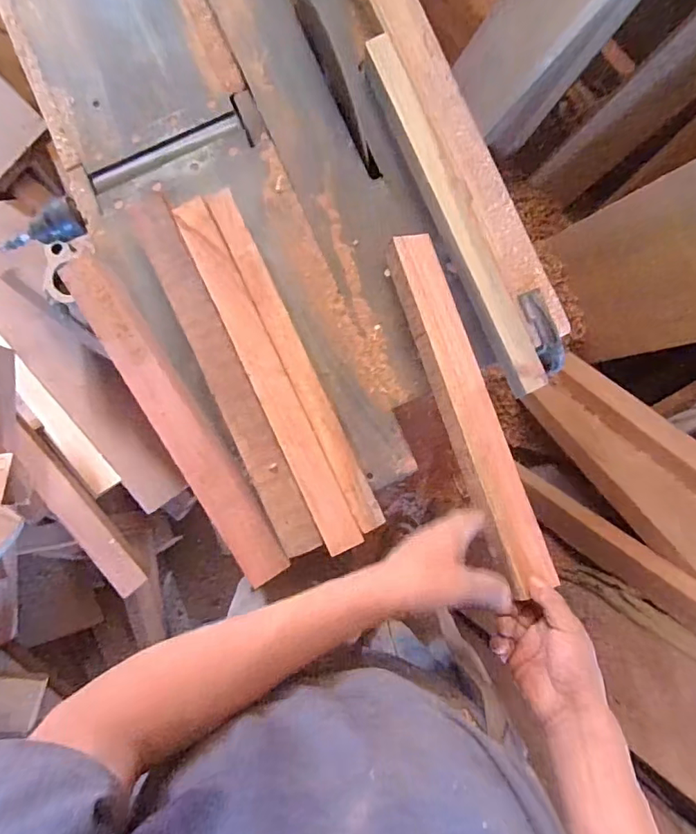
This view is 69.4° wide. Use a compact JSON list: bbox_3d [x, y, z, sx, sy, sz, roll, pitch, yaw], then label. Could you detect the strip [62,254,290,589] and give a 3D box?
[{"bbox_3d":[-0.200,-0.003,0.575,0.051,0.011,0.425,-33,86,1],"label":"strip"}]

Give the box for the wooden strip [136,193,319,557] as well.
[{"bbox_3d":[-0.143,-0.051,0.578,0.044,0.016,0.442,-25,86,1],"label":"wooden strip"}]

